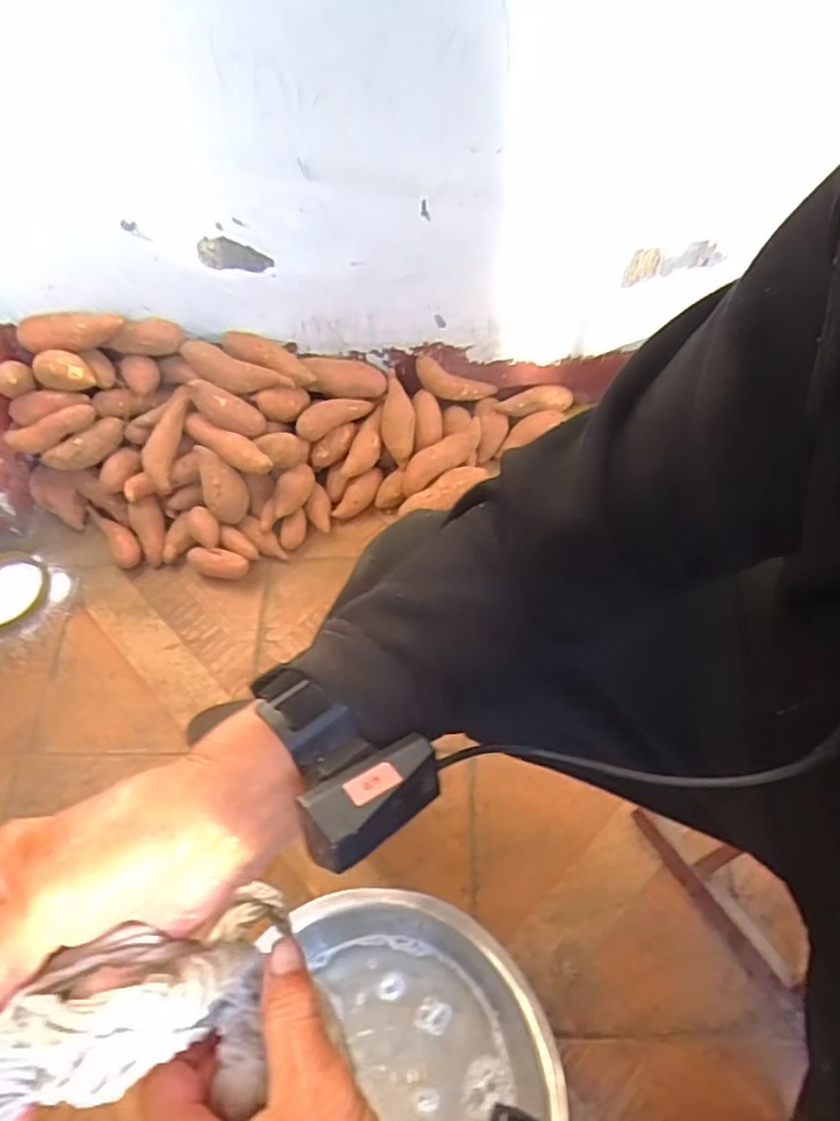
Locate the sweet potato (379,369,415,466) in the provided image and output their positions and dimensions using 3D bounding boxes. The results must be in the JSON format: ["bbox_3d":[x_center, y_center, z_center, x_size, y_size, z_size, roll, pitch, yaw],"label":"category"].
[{"bbox_3d":[-0.036,-0.235,1.050,0.052,0.056,0.154,-3,85,2],"label":"sweet potato"}]

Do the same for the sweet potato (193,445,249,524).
[{"bbox_3d":[-0.304,-0.117,1.018,0.065,0.120,0.043,-14,26,-17],"label":"sweet potato"}]

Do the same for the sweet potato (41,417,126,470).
[{"bbox_3d":[-0.515,-0.177,1.007,0.132,0.047,0.040,-28,61,2],"label":"sweet potato"}]

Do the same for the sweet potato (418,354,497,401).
[{"bbox_3d":[0.060,-0.297,1.107,0.148,0.045,0.037,15,59,-16],"label":"sweet potato"}]

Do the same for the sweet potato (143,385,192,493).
[{"bbox_3d":[-0.385,-0.186,1.002,0.042,0.045,0.162,23,99,16],"label":"sweet potato"}]

